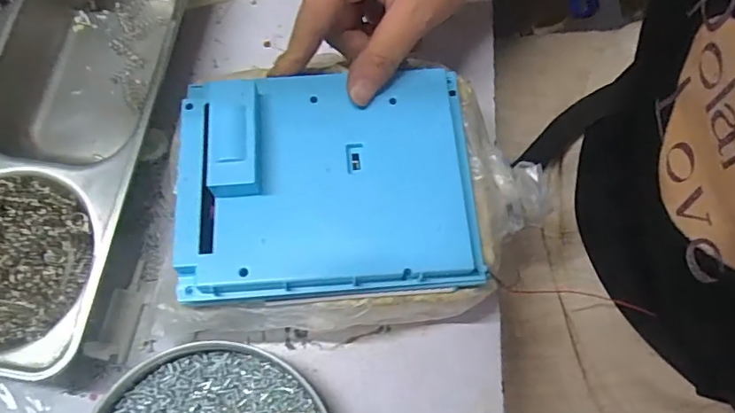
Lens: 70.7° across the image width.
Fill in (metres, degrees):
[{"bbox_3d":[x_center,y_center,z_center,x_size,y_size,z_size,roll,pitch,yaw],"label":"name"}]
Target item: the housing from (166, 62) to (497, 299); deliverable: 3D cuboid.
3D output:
[{"bbox_3d":[-0.020,-0.017,0.275,0.156,0.029,0.122,-4,73,-3],"label":"housing"}]

